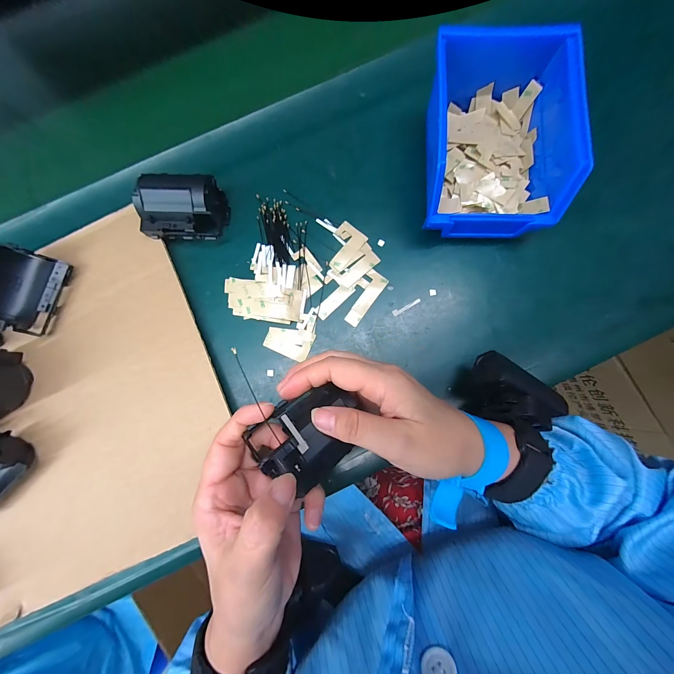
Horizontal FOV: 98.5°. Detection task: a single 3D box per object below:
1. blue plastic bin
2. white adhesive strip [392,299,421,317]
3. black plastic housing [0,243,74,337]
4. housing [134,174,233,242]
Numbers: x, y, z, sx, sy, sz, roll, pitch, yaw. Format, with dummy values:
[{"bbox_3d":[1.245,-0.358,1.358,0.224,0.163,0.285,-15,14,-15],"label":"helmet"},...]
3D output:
[{"bbox_3d":[0.128,-0.170,0.249,0.114,0.071,0.159,2,81,3],"label":"blue plastic bin"},{"bbox_3d":[0.065,-0.028,0.268,0.028,0.004,0.006,-26,82,-2],"label":"white adhesive strip"},{"bbox_3d":[-0.283,-0.042,0.264,0.049,0.029,0.071,19,83,5],"label":"black plastic housing"},{"bbox_3d":[-0.141,-0.117,0.264,0.071,0.041,0.053,1,81,2],"label":"housing"}]

